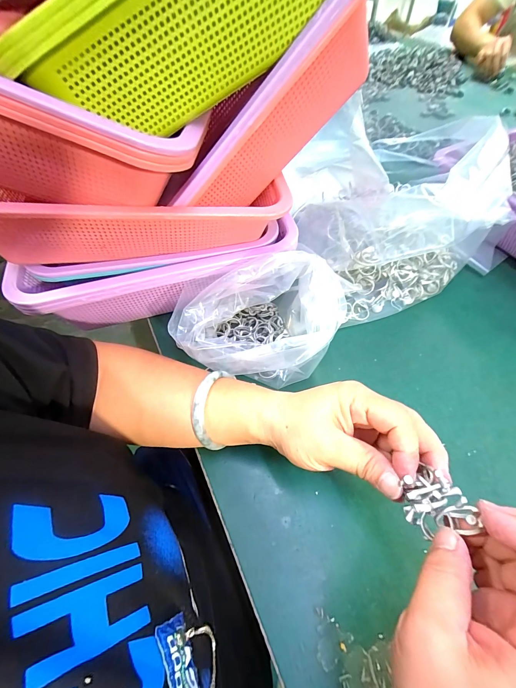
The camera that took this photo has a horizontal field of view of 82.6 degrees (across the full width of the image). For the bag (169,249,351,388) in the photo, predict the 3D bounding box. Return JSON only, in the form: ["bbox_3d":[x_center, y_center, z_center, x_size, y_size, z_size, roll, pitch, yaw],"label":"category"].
[{"bbox_3d":[-0.005,-0.019,0.301,0.151,0.105,0.113,-15,56,-9],"label":"bag"}]

